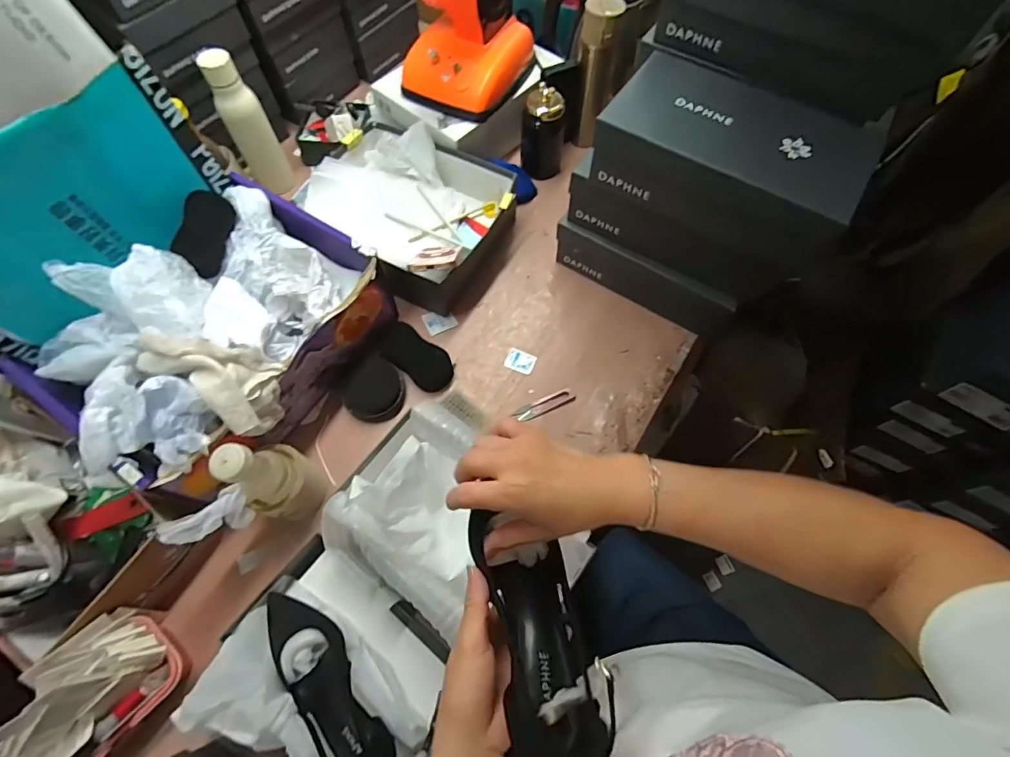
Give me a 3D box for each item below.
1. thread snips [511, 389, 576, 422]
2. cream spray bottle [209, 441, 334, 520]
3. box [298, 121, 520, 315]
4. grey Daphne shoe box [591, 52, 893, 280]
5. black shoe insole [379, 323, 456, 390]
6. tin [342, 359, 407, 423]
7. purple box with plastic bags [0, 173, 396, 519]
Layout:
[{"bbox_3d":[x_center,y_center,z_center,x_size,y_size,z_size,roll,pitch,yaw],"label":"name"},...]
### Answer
[{"bbox_3d":[0.060,0.040,0.714,0.095,0.009,0.025,-22,67,-9],"label":"thread snips"},{"bbox_3d":[-0.284,0.125,0.584,0.063,0.185,0.086,21,67,10],"label":"cream spray bottle"},{"bbox_3d":[-0.169,-0.283,0.806,0.317,0.094,0.275,28,69,12],"label":"box"},{"bbox_3d":[0.274,-0.267,0.589,0.290,0.119,0.159,32,70,14],"label":"grey Daphne shoe box"},{"bbox_3d":[-0.139,-0.034,0.738,0.126,0.039,0.064,38,71,16],"label":"black shoe insole"},{"bbox_3d":[-0.198,0.016,0.713,0.085,0.043,0.091,0,66,0],"label":"tin"},{"bbox_3d":[-0.391,-0.062,0.652,0.297,0.183,0.392,29,69,13],"label":"purple box with plastic bags"}]

